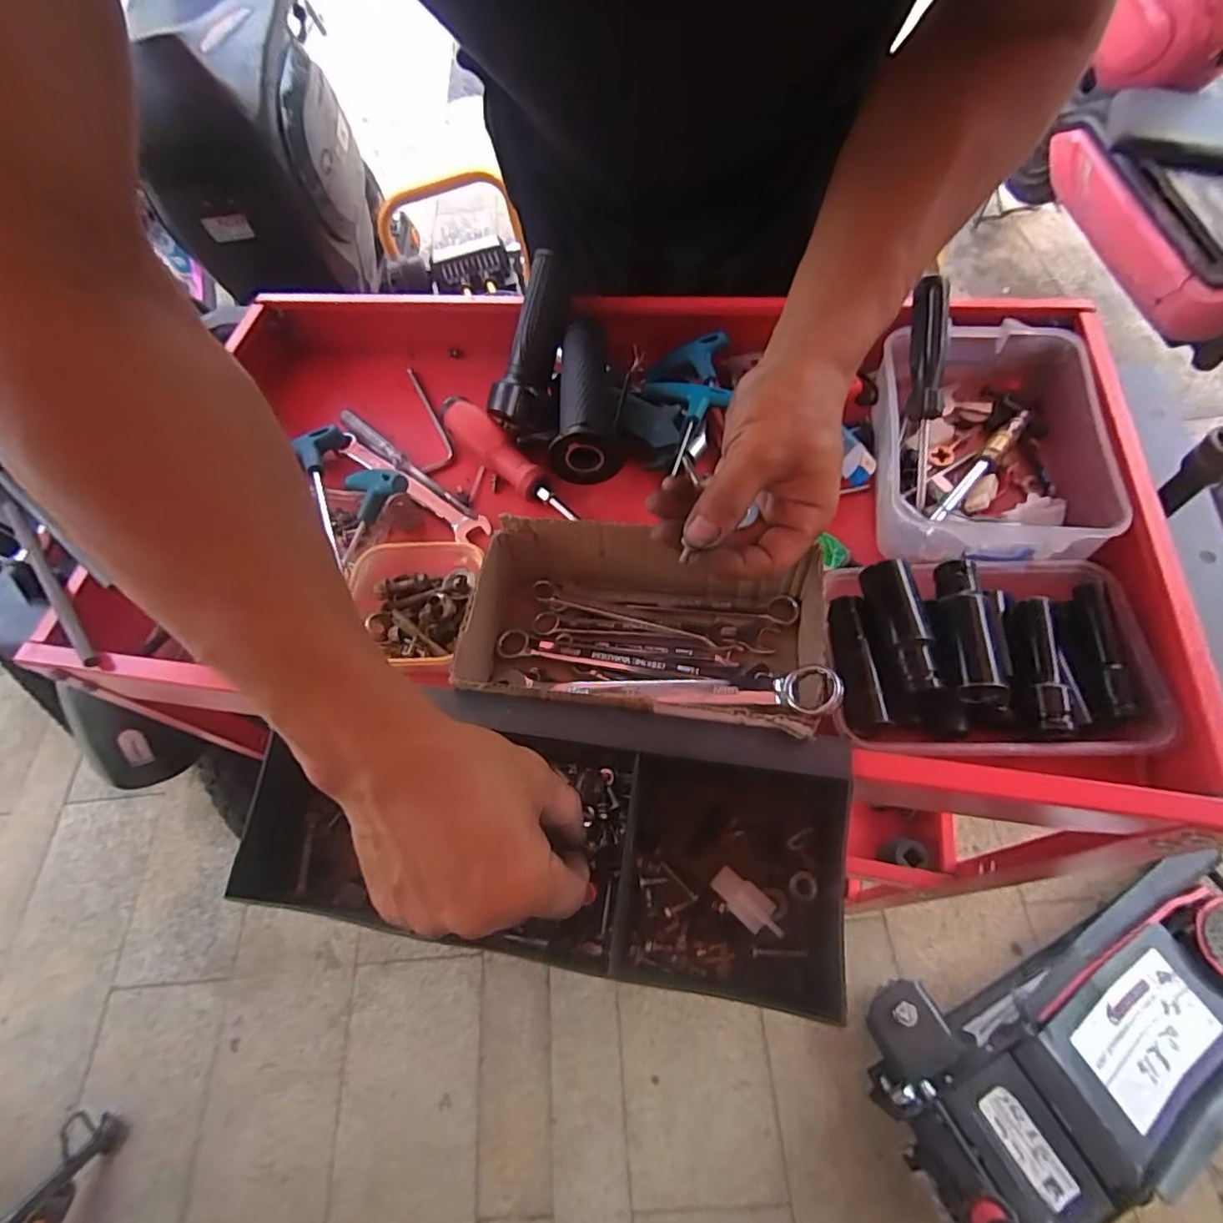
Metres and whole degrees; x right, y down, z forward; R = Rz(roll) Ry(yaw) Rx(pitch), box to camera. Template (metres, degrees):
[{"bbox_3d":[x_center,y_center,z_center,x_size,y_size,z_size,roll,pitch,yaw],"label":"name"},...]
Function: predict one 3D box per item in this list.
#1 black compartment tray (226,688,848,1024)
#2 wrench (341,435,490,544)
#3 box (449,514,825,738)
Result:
[{"bbox_3d":[-0.034,0.113,0.308,0.307,0.060,0.134,3,63,6],"label":"black compartment tray"},{"bbox_3d":[-0.157,-0.095,0.462,0.151,0.010,0.025,31,70,21],"label":"wrench"},{"bbox_3d":[0.019,0.013,0.349,0.194,0.063,0.107,6,63,10],"label":"box"}]

